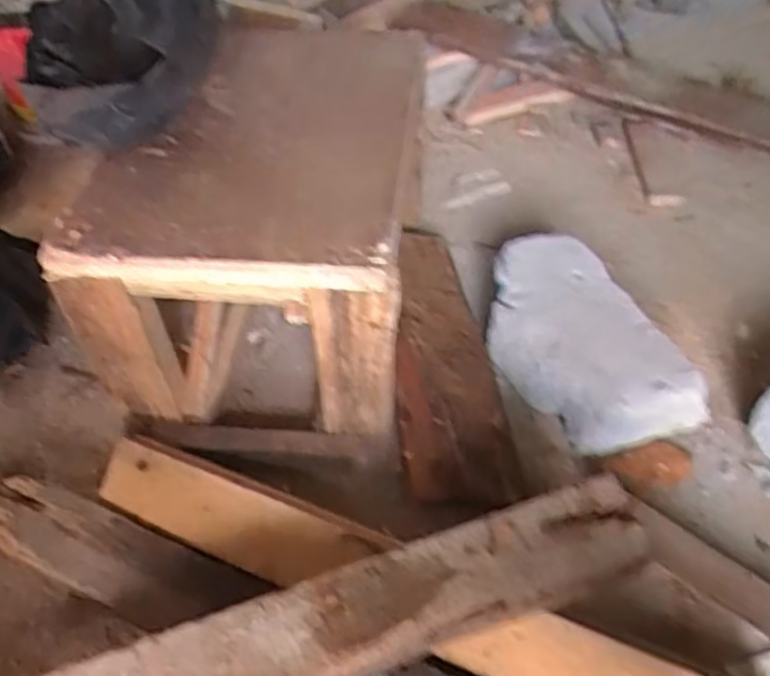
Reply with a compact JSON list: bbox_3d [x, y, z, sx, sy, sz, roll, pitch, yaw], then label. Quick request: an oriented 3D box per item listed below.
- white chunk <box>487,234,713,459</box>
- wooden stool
[{"bbox_3d":[0.172,0.004,0.638,0.124,0.071,0.214,-24,53,-19],"label":"white chunk"},{"bbox_3d":[-0.092,-0.090,0.628,0.231,0.229,0.324,3,49,4],"label":"wooden stool"}]

